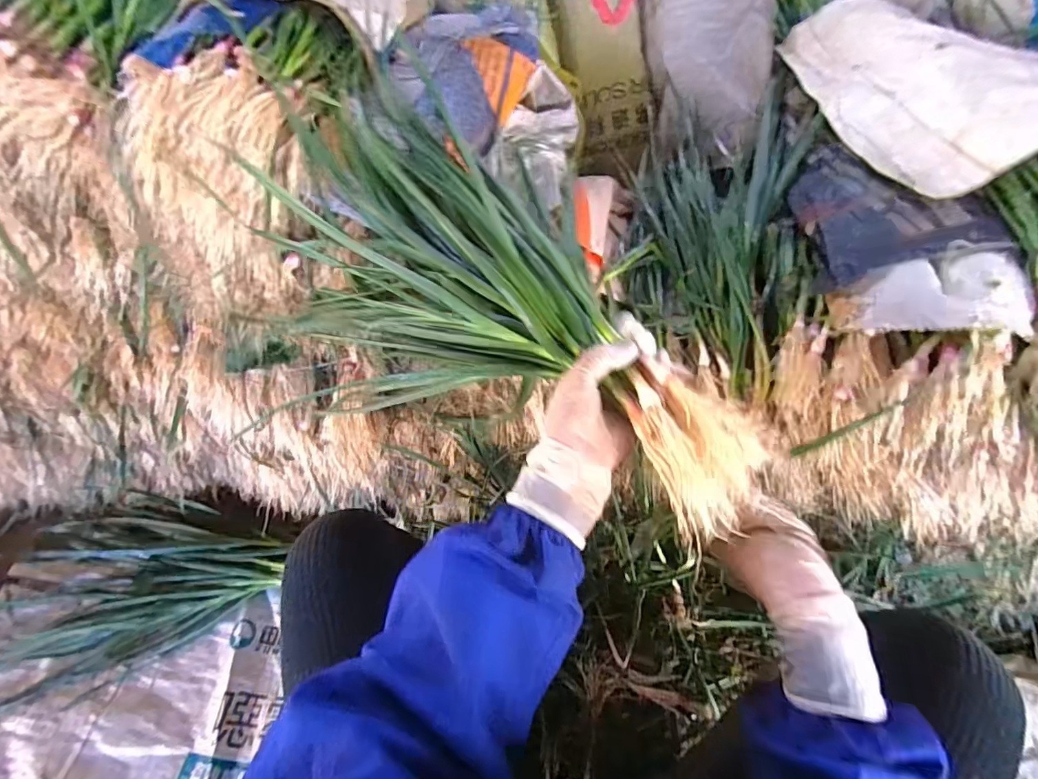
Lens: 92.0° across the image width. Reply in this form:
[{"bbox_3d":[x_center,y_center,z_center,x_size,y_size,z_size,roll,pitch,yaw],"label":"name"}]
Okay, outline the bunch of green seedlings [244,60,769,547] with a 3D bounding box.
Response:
[{"bbox_3d":[-0.032,-0.076,0.466,0.239,0.121,0.529,-40,64,-22],"label":"bunch of green seedlings"}]

